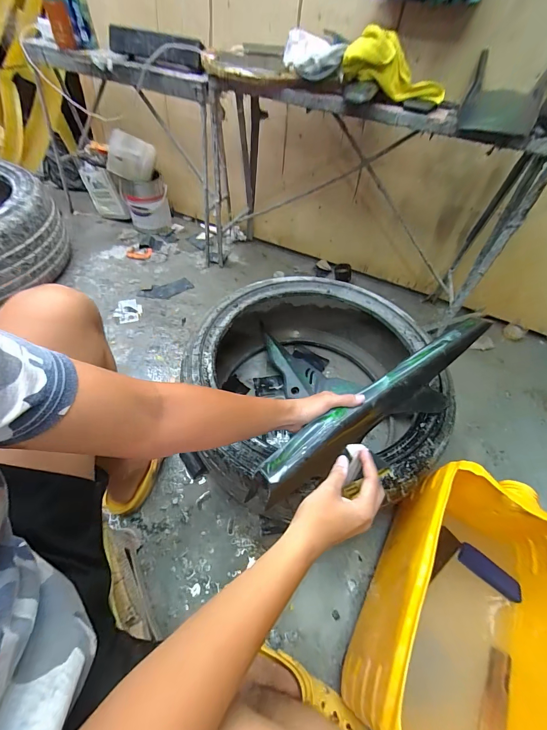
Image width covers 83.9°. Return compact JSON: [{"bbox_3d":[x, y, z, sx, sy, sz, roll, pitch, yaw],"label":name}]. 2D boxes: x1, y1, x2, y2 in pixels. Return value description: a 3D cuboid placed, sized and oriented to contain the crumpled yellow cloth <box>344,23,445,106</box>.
[{"bbox_3d":[0.272,-0.651,0.679,0.228,0.092,0.078,19,52,-10],"label":"crumpled yellow cloth"}]

